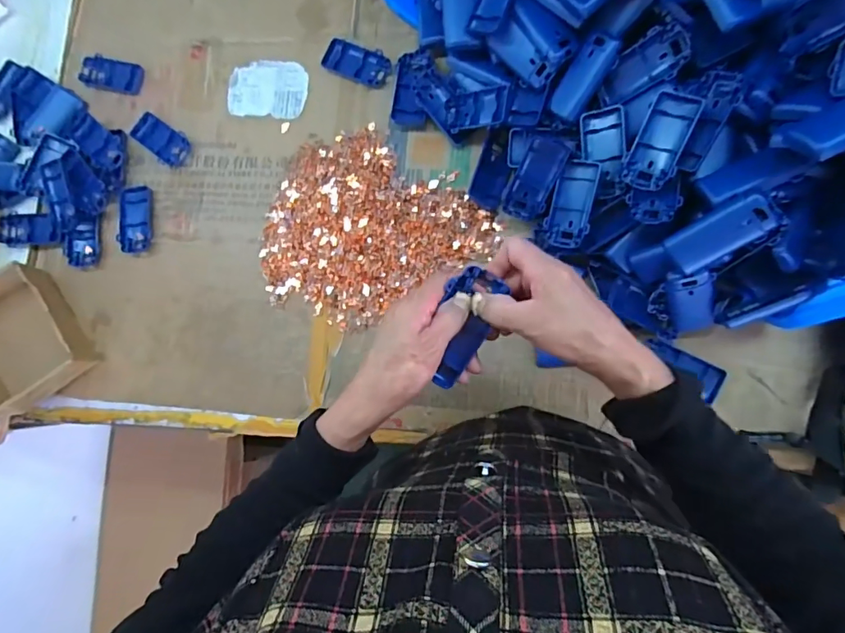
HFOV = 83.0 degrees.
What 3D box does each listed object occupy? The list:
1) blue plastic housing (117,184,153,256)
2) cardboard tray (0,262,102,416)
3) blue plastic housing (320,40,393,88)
[{"bbox_3d":[-0.404,-0.137,0.673,0.047,0.012,0.093,-4,84,7],"label":"blue plastic housing"},{"bbox_3d":[-0.541,0.036,0.642,0.137,0.076,0.155,-36,81,3],"label":"cardboard tray"},{"bbox_3d":[-0.087,-0.345,0.651,0.093,0.012,0.047,25,88,10],"label":"blue plastic housing"}]

